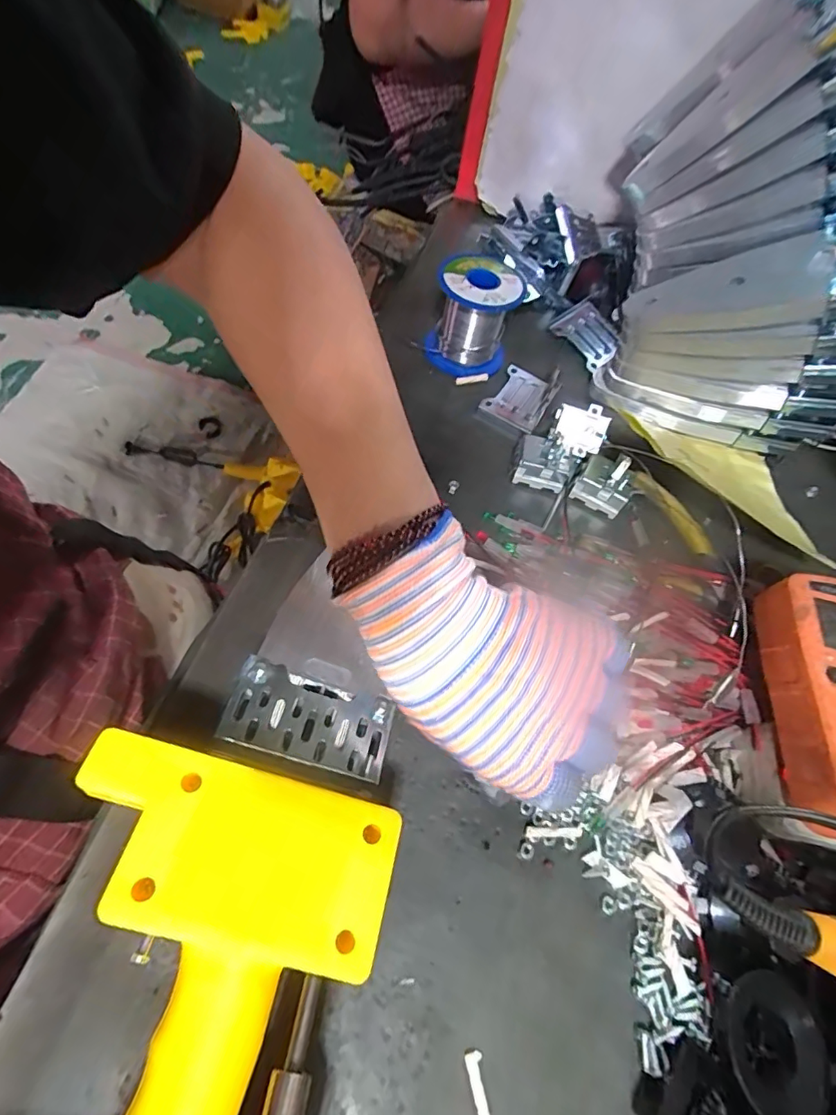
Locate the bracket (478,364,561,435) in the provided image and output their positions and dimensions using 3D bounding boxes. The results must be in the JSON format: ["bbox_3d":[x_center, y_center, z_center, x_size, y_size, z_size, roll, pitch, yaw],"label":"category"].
[{"bbox_3d":[0.082,-0.127,0.400,0.044,0.008,0.060,32,62,9],"label":"bracket"}]

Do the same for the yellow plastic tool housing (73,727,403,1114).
[{"bbox_3d":[-0.085,0.158,0.184,0.121,0.035,0.152,20,60,-7],"label":"yellow plastic tool housing"}]

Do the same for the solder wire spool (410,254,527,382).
[{"bbox_3d":[0.043,-0.191,0.403,0.066,0.061,0.068,39,63,12],"label":"solder wire spool"}]

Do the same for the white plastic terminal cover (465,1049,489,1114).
[{"bbox_3d":[0.026,0.219,0.208,0.007,0.004,0.029,-9,64,-13],"label":"white plastic terminal cover"}]

